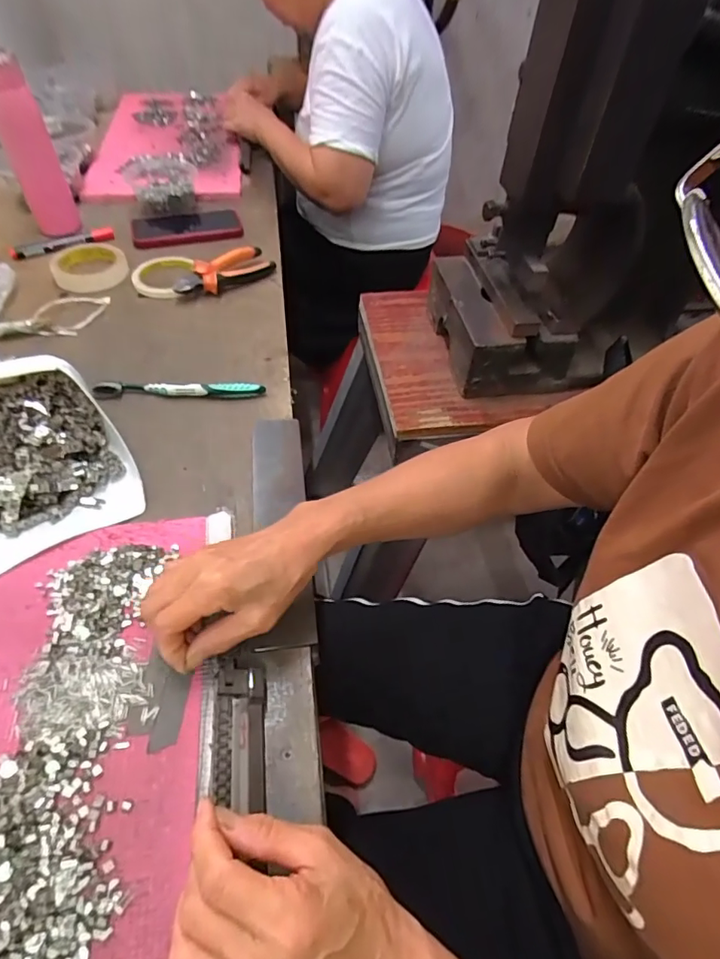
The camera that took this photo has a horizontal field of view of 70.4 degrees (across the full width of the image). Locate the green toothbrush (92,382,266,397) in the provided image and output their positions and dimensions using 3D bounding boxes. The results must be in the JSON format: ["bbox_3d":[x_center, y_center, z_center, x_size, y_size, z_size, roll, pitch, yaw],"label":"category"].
[{"bbox_3d":[-0.200,-0.102,0.566,0.181,0.018,0.015,0,50,-2],"label":"green toothbrush"}]

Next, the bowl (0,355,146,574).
[{"bbox_3d":[-0.296,-0.024,0.447,0.152,0.080,0.156,-30,57,-24],"label":"bowl"}]

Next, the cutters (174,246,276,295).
[{"bbox_3d":[-0.187,-0.288,0.707,0.141,0.034,0.045,-37,60,-28],"label":"cutters"}]

